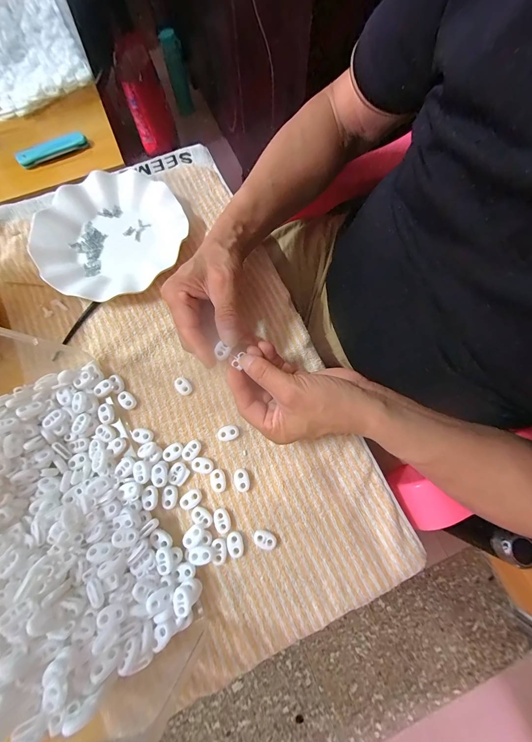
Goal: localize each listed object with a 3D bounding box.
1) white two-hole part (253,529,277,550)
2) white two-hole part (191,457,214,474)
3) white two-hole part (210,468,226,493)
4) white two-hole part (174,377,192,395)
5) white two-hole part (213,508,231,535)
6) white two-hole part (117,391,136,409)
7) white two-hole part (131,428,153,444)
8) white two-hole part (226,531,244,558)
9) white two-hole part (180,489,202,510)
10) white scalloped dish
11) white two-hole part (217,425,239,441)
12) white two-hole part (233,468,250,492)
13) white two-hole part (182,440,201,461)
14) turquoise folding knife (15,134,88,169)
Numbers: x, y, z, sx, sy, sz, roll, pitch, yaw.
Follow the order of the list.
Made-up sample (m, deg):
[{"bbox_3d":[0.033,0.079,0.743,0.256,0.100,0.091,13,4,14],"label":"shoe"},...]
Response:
[{"bbox_3d":[-0.001,0.165,0.269,0.022,0.006,0.015,17,76,4],"label":"white two-hole part"},{"bbox_3d":[-0.066,0.099,0.286,0.023,0.005,0.014,14,76,3],"label":"white two-hole part"},{"bbox_3d":[-0.050,0.113,0.283,0.016,0.005,0.022,-4,76,-2],"label":"white two-hole part"},{"bbox_3d":[-0.093,0.017,0.308,0.015,0.007,0.022,-38,79,-10],"label":"white two-hole part"},{"bbox_3d":[-0.044,0.149,0.272,0.015,0.004,0.022,-15,76,-5],"label":"white two-hole part"},{"bbox_3d":[-0.154,0.032,0.304,0.015,0.007,0.022,-43,80,-10],"label":"white two-hole part"},{"bbox_3d":[-0.132,0.070,0.294,0.022,0.007,0.015,13,76,3],"label":"white two-hole part"},{"bbox_3d":[-0.030,0.169,0.267,0.016,0.006,0.022,-13,76,-4],"label":"white two-hole part"},{"bbox_3d":[-0.076,0.130,0.278,0.023,0.005,0.015,-31,78,-8],"label":"white two-hole part"},{"bbox_3d":[-0.199,-0.175,0.348,0.167,0.024,0.178,0,76,-1],"label":"white scalloped dish"},{"bbox_3d":[-0.041,0.067,0.295,0.023,0.007,0.015,-14,76,-4],"label":"white two-hole part"},{"bbox_3d":[-0.025,0.112,0.283,0.015,0.007,0.022,-13,76,-4],"label":"white two-hole part"},{"bbox_3d":[-0.078,0.083,0.289,0.015,0.004,0.022,41,79,9],"label":"white two-hole part"},{"bbox_3d":[-0.311,-0.322,0.398,0.097,0.014,0.015,-28,78,-8],"label":"turquoise folding knife"}]

